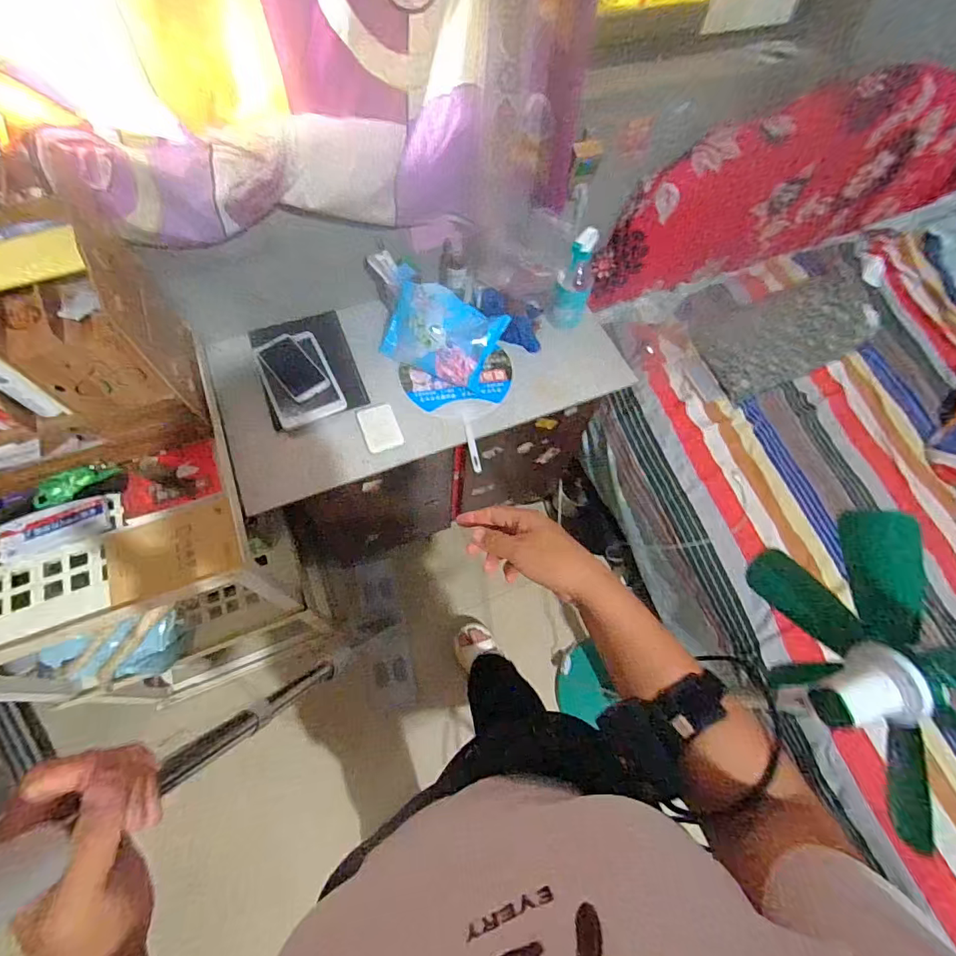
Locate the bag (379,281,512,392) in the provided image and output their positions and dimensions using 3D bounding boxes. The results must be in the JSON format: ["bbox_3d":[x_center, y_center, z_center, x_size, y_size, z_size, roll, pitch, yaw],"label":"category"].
[{"bbox_3d":[-0.071,-0.282,0.929,0.232,0.060,0.167,23,103,8],"label":"bag"}]

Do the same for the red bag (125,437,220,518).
[{"bbox_3d":[-0.494,0.001,0.762,0.149,0.027,0.106,-14,65,-10],"label":"red bag"}]

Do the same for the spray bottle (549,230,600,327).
[{"bbox_3d":[0.192,-0.394,0.935,0.075,0.195,0.071,17,63,6],"label":"spray bottle"}]

